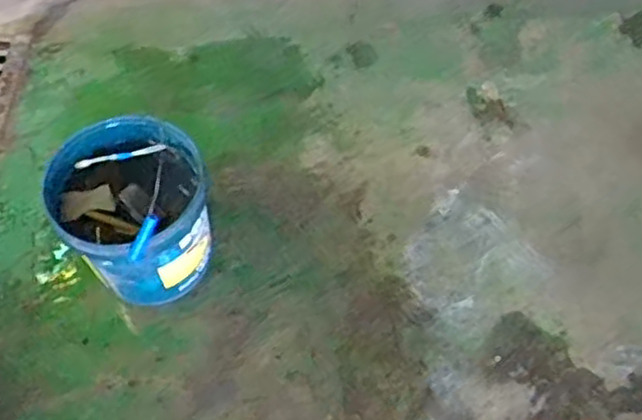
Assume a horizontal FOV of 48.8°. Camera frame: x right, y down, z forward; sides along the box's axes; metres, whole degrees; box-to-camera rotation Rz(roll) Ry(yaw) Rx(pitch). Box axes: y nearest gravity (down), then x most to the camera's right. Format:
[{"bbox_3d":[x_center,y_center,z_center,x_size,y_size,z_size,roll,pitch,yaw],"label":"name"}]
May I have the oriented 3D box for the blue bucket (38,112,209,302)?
[{"bbox_3d":[-0.376,0.006,1.465,0.285,0.274,0.302,1,60,-2],"label":"blue bucket"}]

